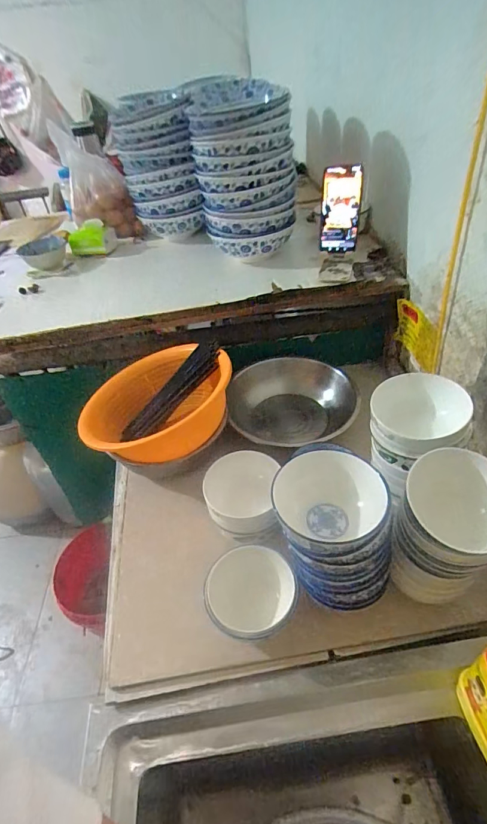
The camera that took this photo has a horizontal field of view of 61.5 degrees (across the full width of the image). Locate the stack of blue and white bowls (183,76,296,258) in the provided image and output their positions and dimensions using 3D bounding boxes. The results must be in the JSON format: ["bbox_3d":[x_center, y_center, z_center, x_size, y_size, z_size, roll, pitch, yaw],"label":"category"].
[{"bbox_3d":[0.003,-0.528,0.892,0.208,0.298,0.211,-8,42,-1],"label":"stack of blue and white bowls"}]

